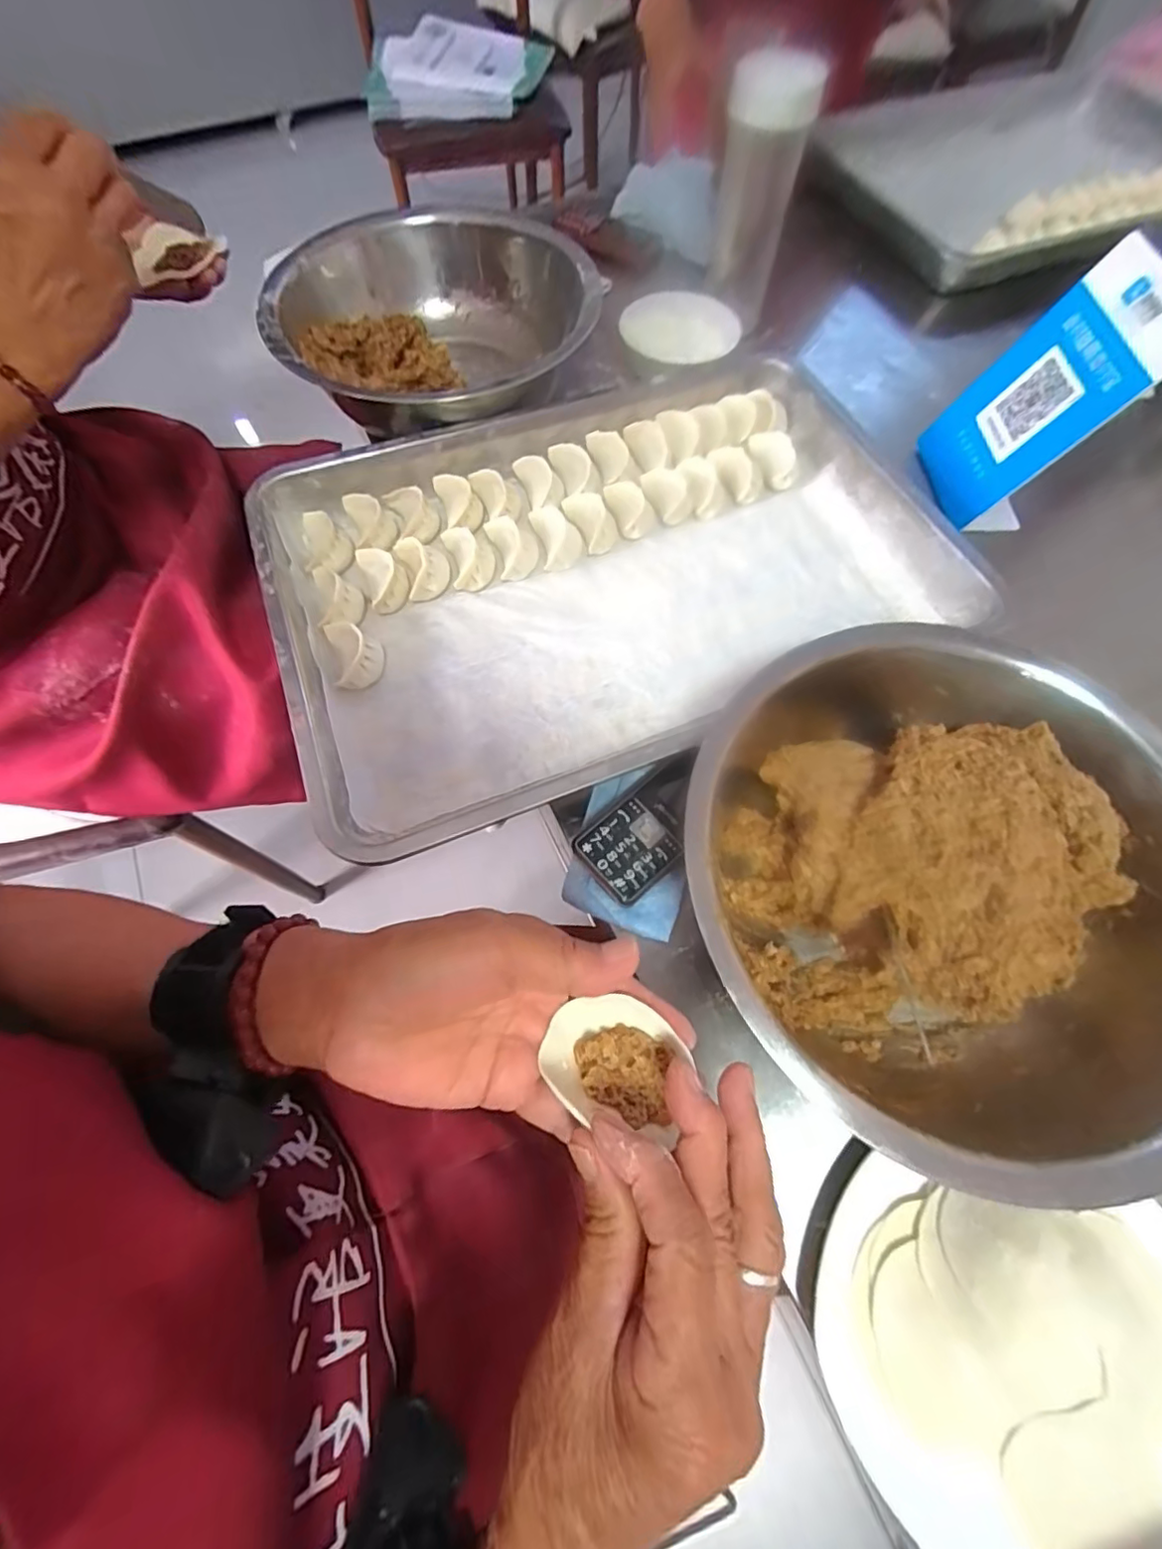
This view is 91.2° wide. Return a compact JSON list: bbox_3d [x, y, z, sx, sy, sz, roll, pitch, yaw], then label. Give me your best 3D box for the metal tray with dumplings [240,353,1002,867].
[{"bbox_3d":[0.018,-0.160,0.438,0.471,0.055,0.336,-22,68,-8],"label":"metal tray with dumplings"}]

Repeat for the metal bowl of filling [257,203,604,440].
[{"bbox_3d":[-0.130,-0.384,0.519,0.277,0.095,0.250,3,67,2],"label":"metal bowl of filling"}]

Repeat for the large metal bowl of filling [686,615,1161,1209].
[{"bbox_3d":[0.198,0.059,0.317,0.262,0.086,0.271,0,66,1],"label":"large metal bowl of filling"}]

